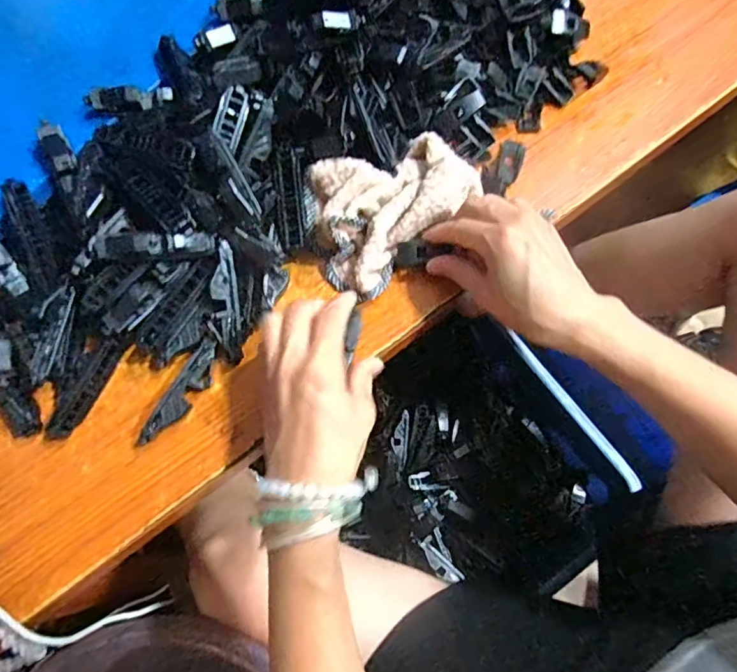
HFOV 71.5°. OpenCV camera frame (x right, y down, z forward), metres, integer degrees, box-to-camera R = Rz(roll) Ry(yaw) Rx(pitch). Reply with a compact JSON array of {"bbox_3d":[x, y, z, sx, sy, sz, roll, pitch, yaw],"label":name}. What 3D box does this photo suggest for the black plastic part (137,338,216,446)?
[{"bbox_3d":[-0.127,0.039,0.348,0.019,0.018,0.078,31,74,10],"label":"black plastic part"}]

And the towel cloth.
[{"bbox_3d":[0.023,-0.097,0.375,0.130,0.035,0.095,-25,73,-9],"label":"towel cloth"}]

